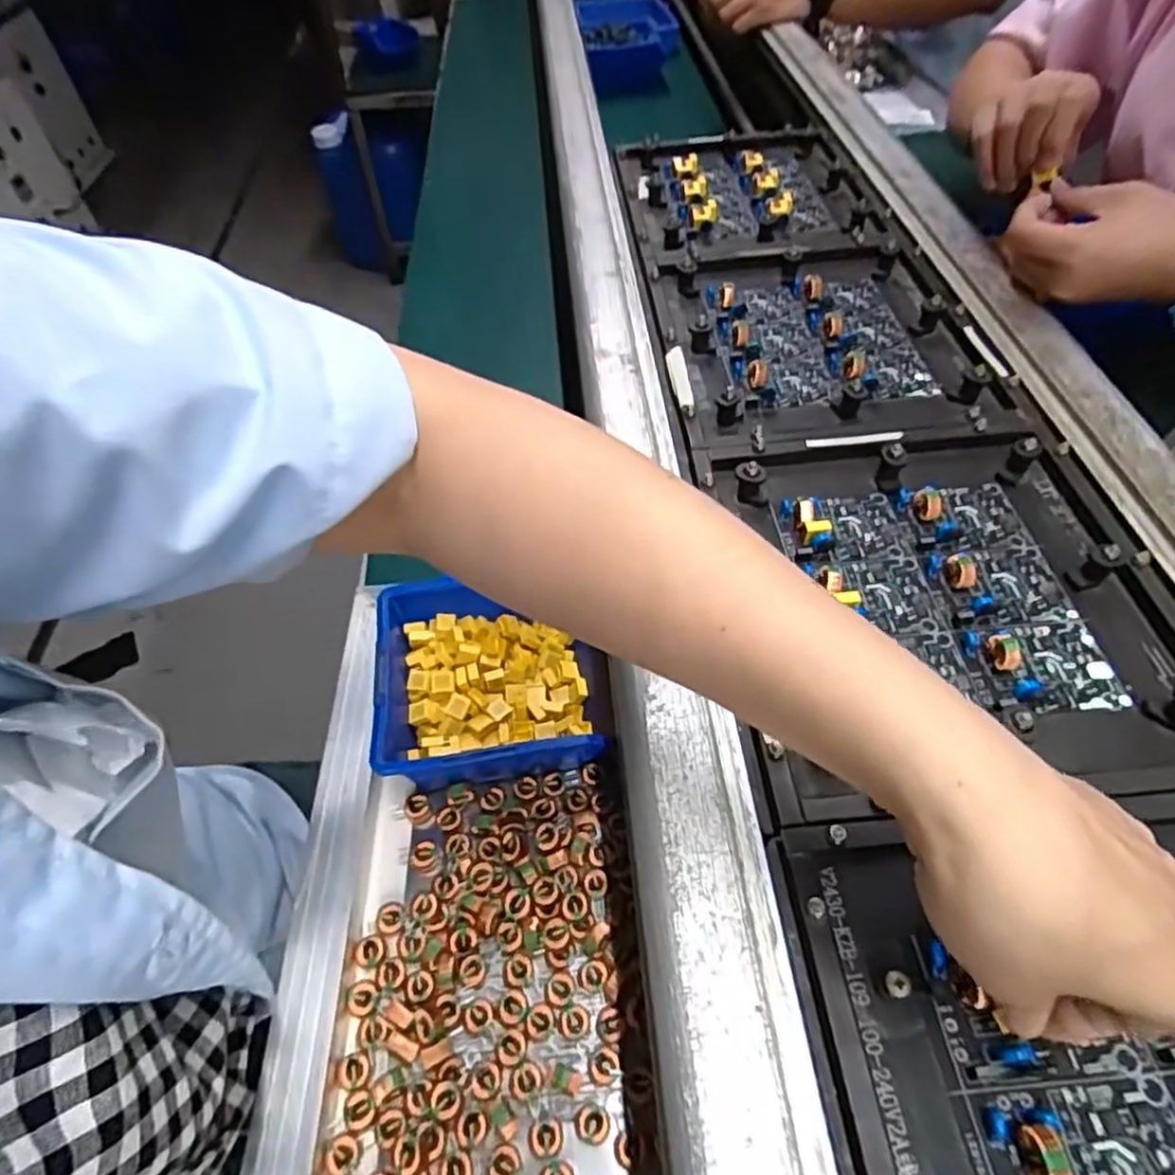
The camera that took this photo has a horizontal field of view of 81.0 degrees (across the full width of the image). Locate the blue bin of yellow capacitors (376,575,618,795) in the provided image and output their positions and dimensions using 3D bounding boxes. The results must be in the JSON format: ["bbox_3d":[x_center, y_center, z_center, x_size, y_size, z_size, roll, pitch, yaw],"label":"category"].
[{"bbox_3d":[-0.053,0.057,0.398,0.124,0.051,0.111,-7,53,-4],"label":"blue bin of yellow capacitors"}]

